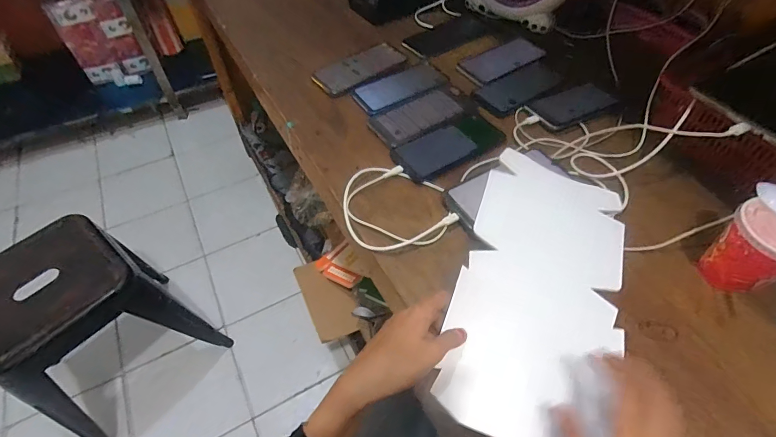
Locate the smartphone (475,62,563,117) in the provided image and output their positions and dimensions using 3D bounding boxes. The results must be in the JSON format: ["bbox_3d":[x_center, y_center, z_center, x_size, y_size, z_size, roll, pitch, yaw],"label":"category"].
[{"bbox_3d":[0.220,-0.220,0.655,0.165,0.004,0.072,-31,58,-22],"label":"smartphone"}]

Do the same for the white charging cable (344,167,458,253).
[{"bbox_3d":[0.011,-0.021,0.513,0.134,0.013,0.132,-9,52,-7],"label":"white charging cable"}]

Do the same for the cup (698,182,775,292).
[{"bbox_3d":[0.377,0.041,0.406,0.117,0.089,0.079,-38,61,-26],"label":"cup"}]

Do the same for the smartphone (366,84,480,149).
[{"bbox_3d":[0.058,-0.162,0.617,0.168,0.007,0.085,-28,57,-20],"label":"smartphone"}]

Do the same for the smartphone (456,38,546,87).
[{"bbox_3d":[0.202,-0.287,0.707,0.157,0.011,0.077,-27,57,-20],"label":"smartphone"}]

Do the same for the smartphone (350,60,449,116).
[{"bbox_3d":[0.021,-0.221,0.667,0.165,0.005,0.075,-29,57,-21],"label":"smartphone"}]

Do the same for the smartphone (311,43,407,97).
[{"bbox_3d":[-0.049,-0.266,0.695,0.163,0.012,0.073,-31,58,-22],"label":"smartphone"}]

